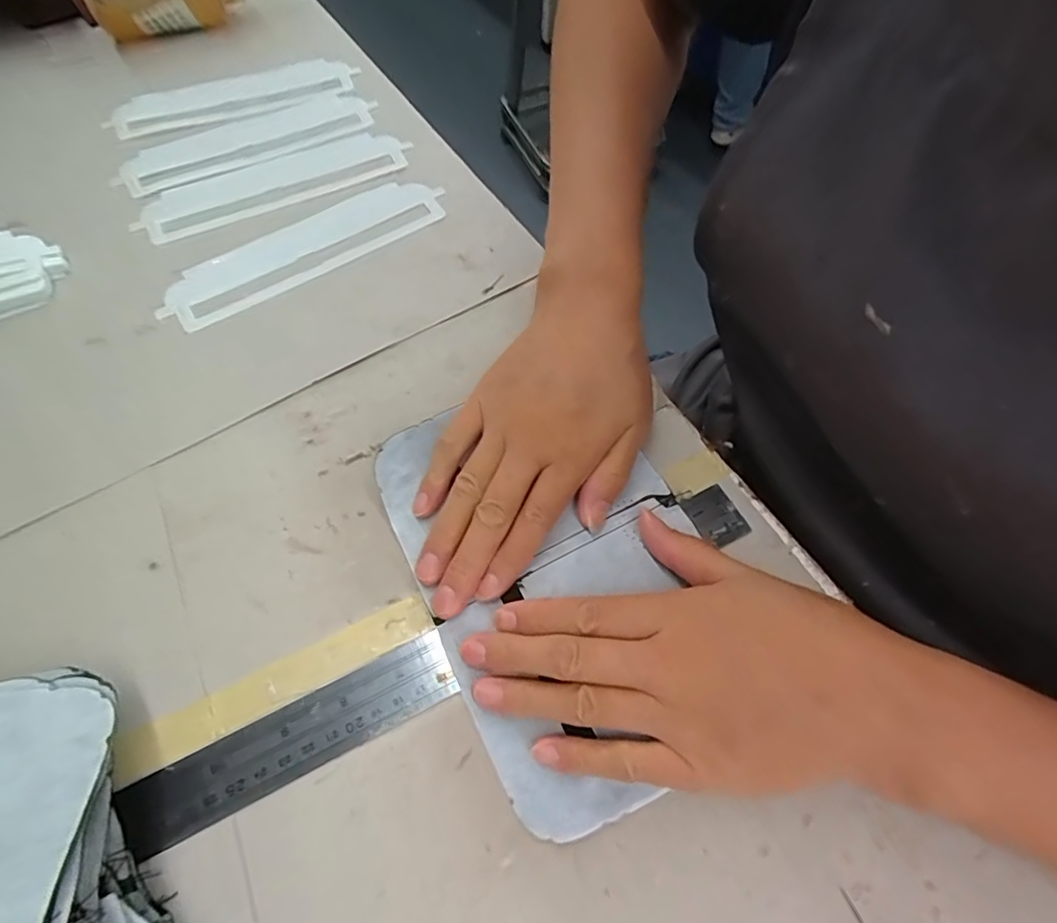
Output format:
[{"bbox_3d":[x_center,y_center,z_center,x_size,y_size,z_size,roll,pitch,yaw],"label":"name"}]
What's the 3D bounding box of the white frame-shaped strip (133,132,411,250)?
[{"bbox_3d":[-0.177,-0.198,0.384,0.183,0.004,0.055,-27,67,-13],"label":"white frame-shaped strip"}]

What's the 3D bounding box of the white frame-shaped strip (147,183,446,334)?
[{"bbox_3d":[-0.145,-0.142,0.355,0.184,0.004,0.055,-32,68,-16],"label":"white frame-shaped strip"}]

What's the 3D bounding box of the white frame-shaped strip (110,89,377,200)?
[{"bbox_3d":[-0.207,-0.242,0.407,0.184,0.006,0.058,-28,67,-14],"label":"white frame-shaped strip"}]

